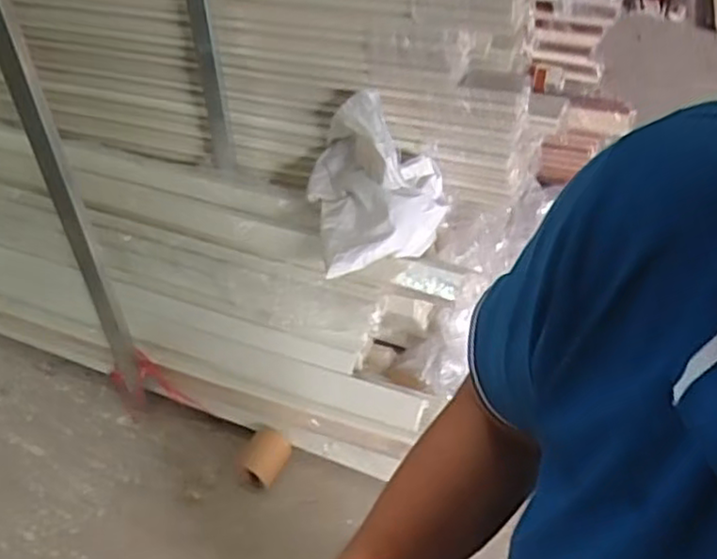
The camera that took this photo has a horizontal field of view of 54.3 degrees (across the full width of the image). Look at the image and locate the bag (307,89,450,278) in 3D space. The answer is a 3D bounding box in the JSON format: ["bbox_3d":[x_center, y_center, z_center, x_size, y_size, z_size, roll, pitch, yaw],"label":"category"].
[{"bbox_3d":[0.036,-0.215,1.460,0.276,0.226,0.328,-5,42,-3],"label":"bag"}]

